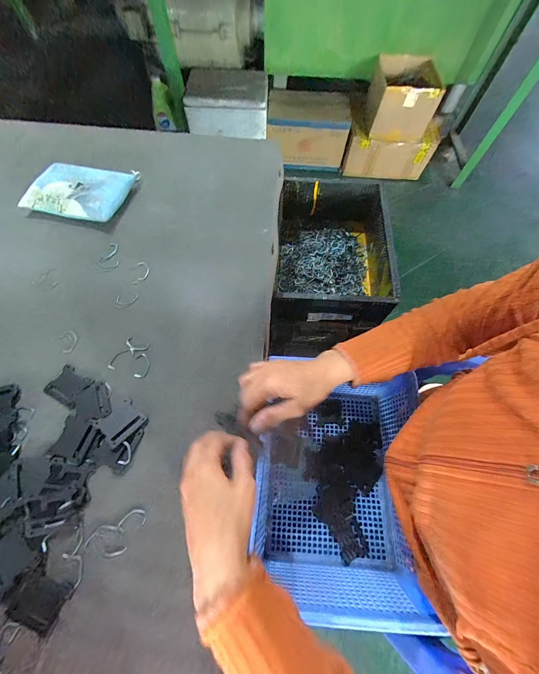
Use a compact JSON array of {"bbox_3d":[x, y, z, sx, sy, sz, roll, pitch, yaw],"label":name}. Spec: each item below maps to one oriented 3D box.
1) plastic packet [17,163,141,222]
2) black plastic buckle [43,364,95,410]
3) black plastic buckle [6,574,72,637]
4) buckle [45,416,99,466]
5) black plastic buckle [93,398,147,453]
[{"bbox_3d":[-0.343,-0.268,0.486,0.165,0.034,0.127,9,66,4],"label":"plastic packet"},{"bbox_3d":[-0.270,0.065,0.358,0.052,0.004,0.043,26,68,11],"label":"black plastic buckle"},{"bbox_3d":[-0.230,0.265,0.268,0.048,0.005,0.041,20,67,9],"label":"black plastic buckle"},{"bbox_3d":[-0.238,0.125,0.324,0.043,0.004,0.050,13,67,5],"label":"buckle"},{"bbox_3d":[-0.188,0.107,0.335,0.048,0.004,0.050,37,71,15],"label":"black plastic buckle"}]

